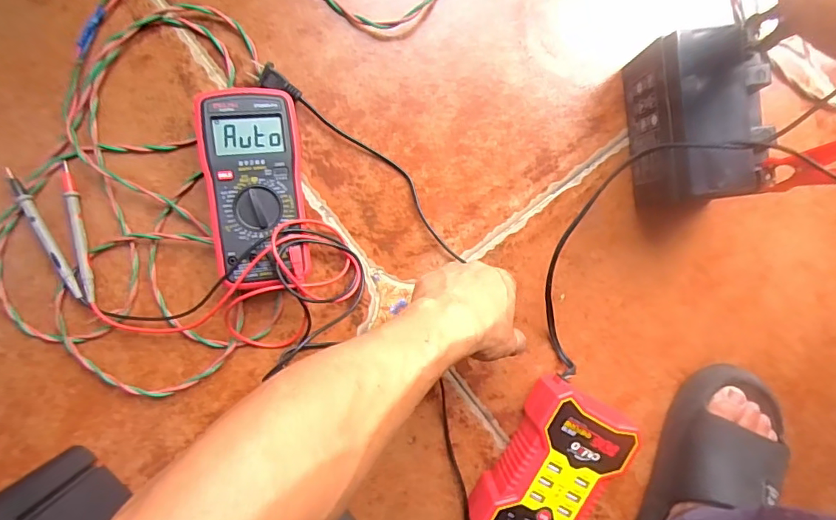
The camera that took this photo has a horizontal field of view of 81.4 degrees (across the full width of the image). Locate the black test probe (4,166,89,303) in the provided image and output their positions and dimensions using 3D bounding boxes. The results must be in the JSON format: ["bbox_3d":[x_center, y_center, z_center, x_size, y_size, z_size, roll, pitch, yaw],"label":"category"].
[{"bbox_3d":[-0.364,-0.021,0.474,0.016,0.007,0.147,-28,93,-1],"label":"black test probe"}]

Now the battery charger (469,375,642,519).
[{"bbox_3d":[0.131,0.209,0.486,0.096,0.064,0.168,29,91,-3],"label":"battery charger"}]

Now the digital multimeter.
[{"bbox_3d":[-0.153,-0.067,0.469,0.085,0.046,0.188,-7,93,-2],"label":"digital multimeter"}]

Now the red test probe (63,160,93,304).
[{"bbox_3d":[-0.334,-0.026,0.475,0.014,0.007,0.135,-9,93,-2],"label":"red test probe"}]

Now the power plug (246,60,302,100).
[{"bbox_3d":[-0.144,-0.178,0.485,0.059,0.017,0.023,40,90,-3],"label":"power plug"}]

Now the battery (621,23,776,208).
[{"bbox_3d":[0.255,-0.130,0.463,0.097,0.097,0.149,-9,93,-2],"label":"battery"}]

